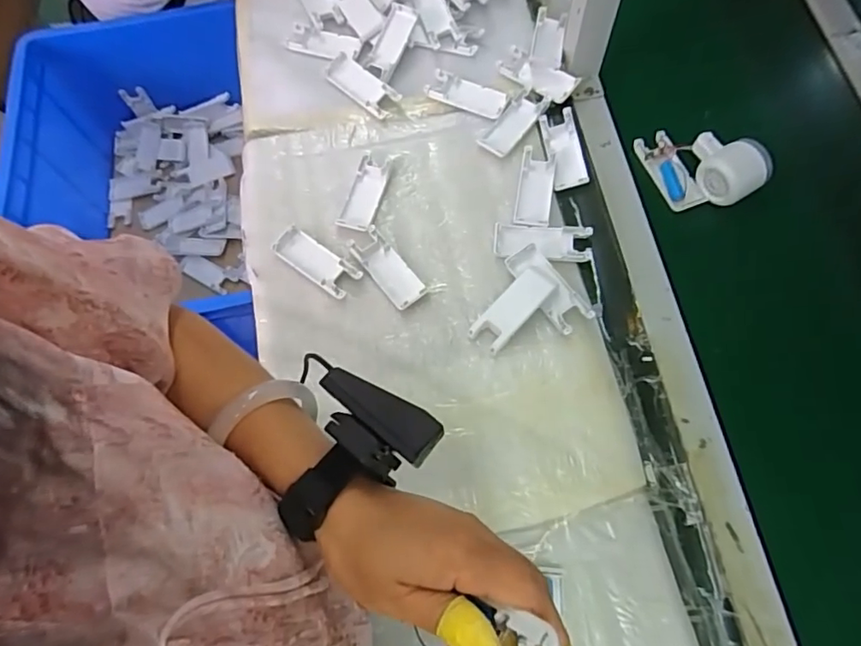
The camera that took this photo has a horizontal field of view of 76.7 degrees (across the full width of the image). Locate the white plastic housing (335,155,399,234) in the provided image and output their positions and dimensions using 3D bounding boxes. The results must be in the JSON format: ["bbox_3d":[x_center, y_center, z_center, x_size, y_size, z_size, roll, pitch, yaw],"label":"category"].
[{"bbox_3d":[-0.074,-0.155,0.640,0.044,0.010,0.103,17,72,9],"label":"white plastic housing"}]

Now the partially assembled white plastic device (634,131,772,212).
[{"bbox_3d":[0.301,-0.178,0.616,0.136,0.057,0.080,27,74,12],"label":"partially assembled white plastic device"}]

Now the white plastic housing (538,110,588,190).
[{"bbox_3d":[0.158,-0.207,0.646,0.041,0.010,0.103,-6,70,1],"label":"white plastic housing"}]

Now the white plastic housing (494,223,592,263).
[{"bbox_3d":[0.124,-0.089,0.602,0.105,0.011,0.041,4,70,5],"label":"white plastic housing"}]

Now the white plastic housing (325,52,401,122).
[{"bbox_3d":[-0.087,-0.300,0.687,0.098,0.016,0.040,38,76,15],"label":"white plastic housing"}]

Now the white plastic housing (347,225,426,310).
[{"bbox_3d":[-0.049,-0.061,0.605,0.038,0.007,0.102,-37,72,-10],"label":"white plastic housing"}]

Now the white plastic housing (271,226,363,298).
[{"bbox_3d":[-0.128,-0.068,0.609,0.101,0.011,0.039,33,75,14],"label":"white plastic housing"}]

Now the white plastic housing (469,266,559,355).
[{"bbox_3d":[0.087,-0.014,0.577,0.040,0.013,0.098,42,77,16],"label":"white plastic housing"}]

